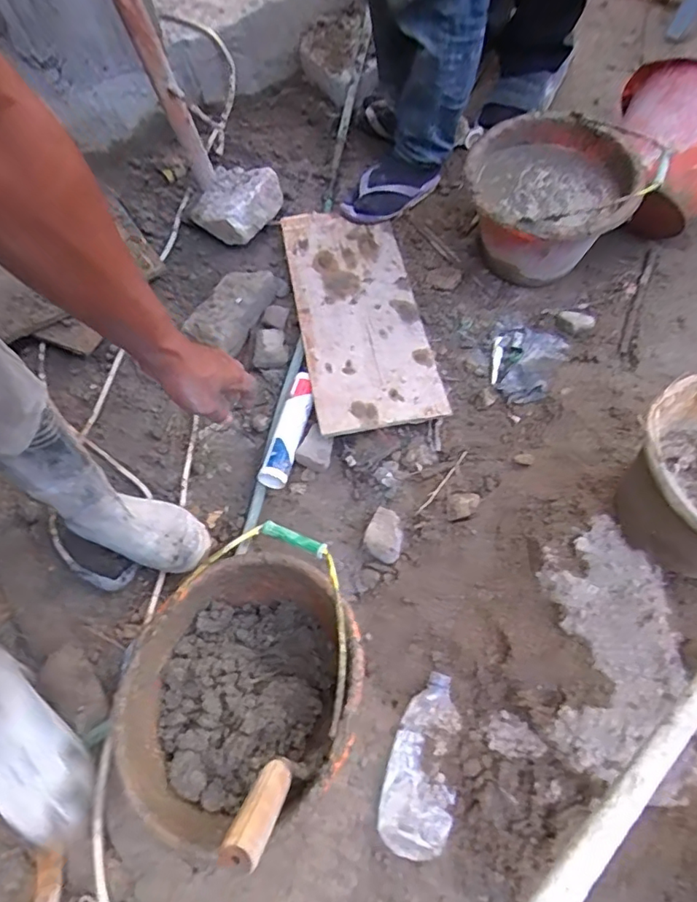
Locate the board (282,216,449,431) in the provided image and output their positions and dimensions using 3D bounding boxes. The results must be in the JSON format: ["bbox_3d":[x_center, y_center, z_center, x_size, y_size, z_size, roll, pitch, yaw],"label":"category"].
[{"bbox_3d":[0.015,-0.279,1.069,0.224,0.021,0.551,-10,60,-5],"label":"board"}]

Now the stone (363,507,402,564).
[{"bbox_3d":[0.057,0.133,0.884,0.058,0.030,0.090,8,67,7],"label":"stone"}]

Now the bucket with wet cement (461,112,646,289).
[{"bbox_3d":[0.347,-0.443,1.003,0.267,0.226,0.251,-1,66,3],"label":"bucket with wet cement"}]

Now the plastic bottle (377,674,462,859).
[{"bbox_3d":[0.102,0.418,0.739,0.091,0.031,0.217,13,67,9],"label":"plastic bottle"}]

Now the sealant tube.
[{"bbox_3d":[-0.101,-0.041,0.967,0.051,0.061,0.227,12,67,8],"label":"sealant tube"}]

